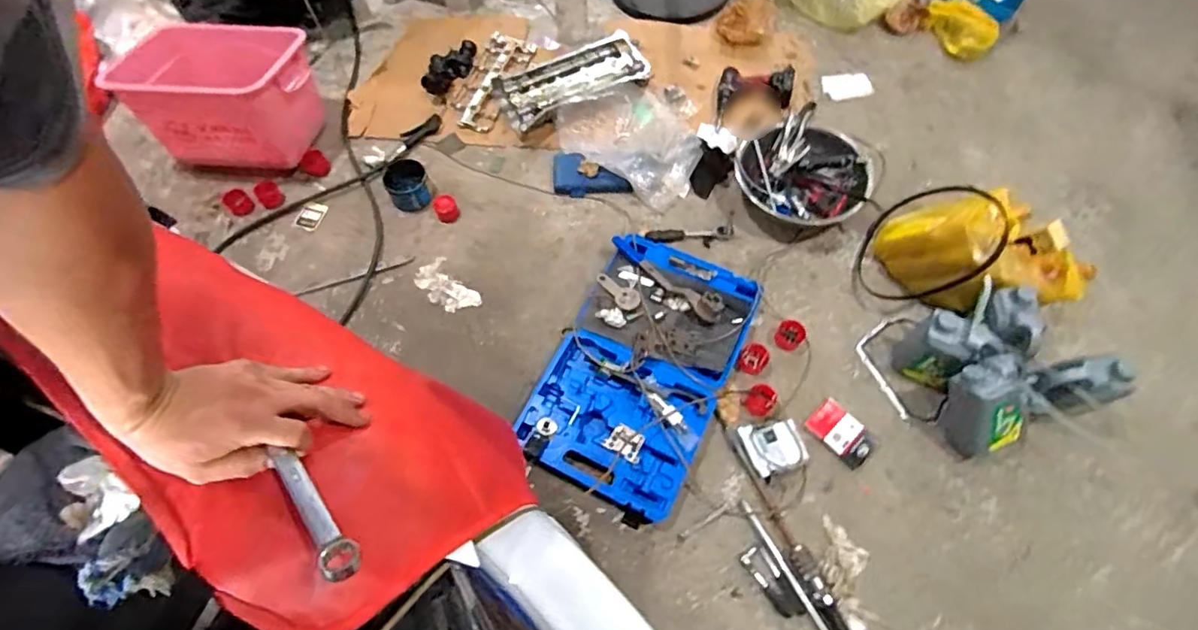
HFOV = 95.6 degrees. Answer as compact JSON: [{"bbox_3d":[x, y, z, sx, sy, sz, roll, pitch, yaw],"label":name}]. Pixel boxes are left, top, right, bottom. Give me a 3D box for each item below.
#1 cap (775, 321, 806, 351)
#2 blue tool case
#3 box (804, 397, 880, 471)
[{"bbox_3d":[0.473,0.053,1.353,0.063,0.026,0.076,26,68,14],"label":"cap"},{"bbox_3d":[0.102,0.106,1.323,0.405,0.080,0.655,24,67,13],"label":"blue tool case"},{"bbox_3d":[0.556,0.271,1.244,0.098,0.021,0.146,-41,69,-16],"label":"box"}]

